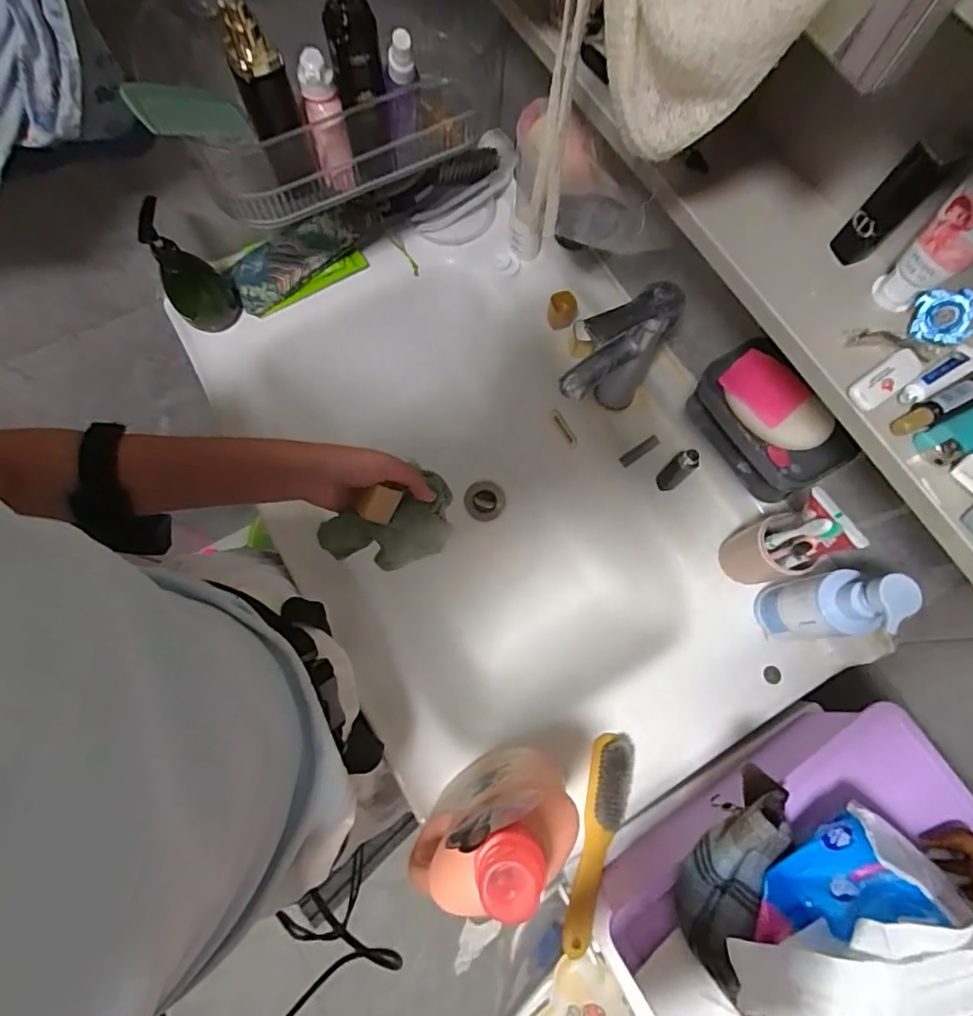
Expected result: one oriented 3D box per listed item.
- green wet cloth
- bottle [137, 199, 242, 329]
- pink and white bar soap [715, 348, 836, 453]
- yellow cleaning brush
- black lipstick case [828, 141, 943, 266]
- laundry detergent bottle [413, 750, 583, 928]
[{"bbox_3d":[-0.090,0.025,0.504,0.125,0.082,0.060,-25,76,-8],"label":"green wet cloth"},{"bbox_3d":[-0.330,-0.265,0.586,0.063,0.155,0.056,-5,74,-3],"label":"bottle"},{"bbox_3d":[0.233,-0.084,0.428,0.049,0.020,0.092,-40,78,-12],"label":"pink and white bar soap"},{"bbox_3d":[0.104,0.316,0.499,0.033,0.028,0.192,16,74,3],"label":"yellow cleaning brush"},{"bbox_3d":[0.239,-0.179,0.316,0.017,0.072,0.023,-42,79,-12],"label":"black lipstick case"},{"bbox_3d":[0.000,0.249,0.412,0.125,0.239,0.053,-25,76,-9],"label":"laundry detergent bottle"}]

